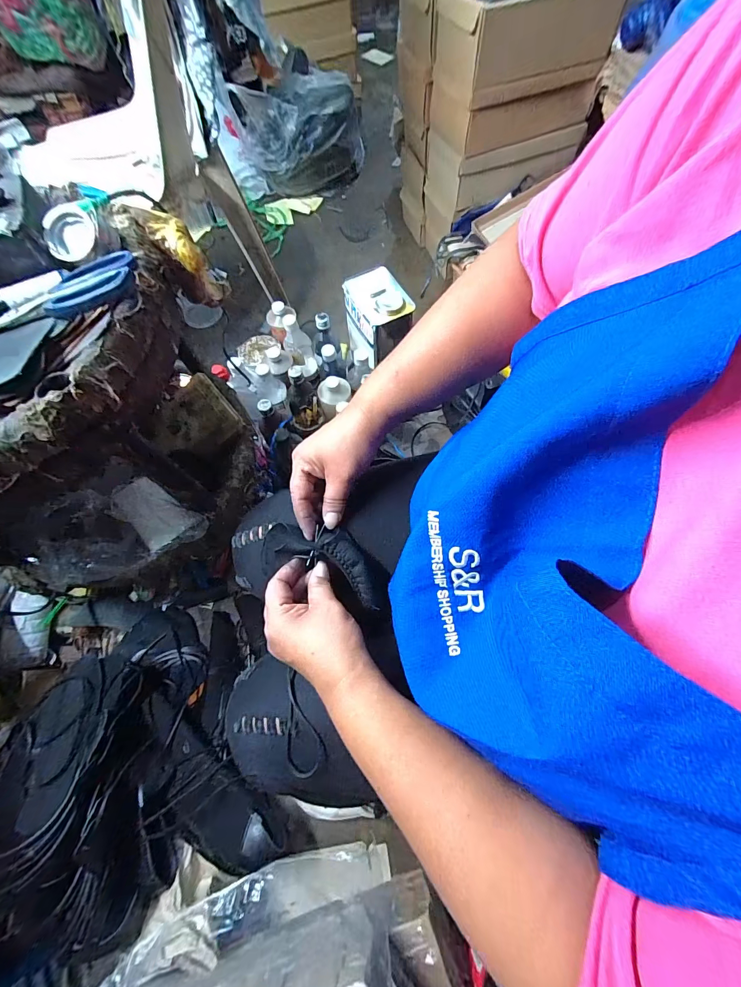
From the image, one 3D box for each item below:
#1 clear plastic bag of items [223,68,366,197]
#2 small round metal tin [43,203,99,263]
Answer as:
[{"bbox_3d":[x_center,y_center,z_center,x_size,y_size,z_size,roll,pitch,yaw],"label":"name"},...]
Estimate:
[{"bbox_3d":[-0.221,-1.168,1.195,0.401,0.257,0.179,-8,68,-1],"label":"clear plastic bag of items"},{"bbox_3d":[-0.276,-0.240,0.335,0.040,0.046,0.023,3,29,-29],"label":"small round metal tin"}]

